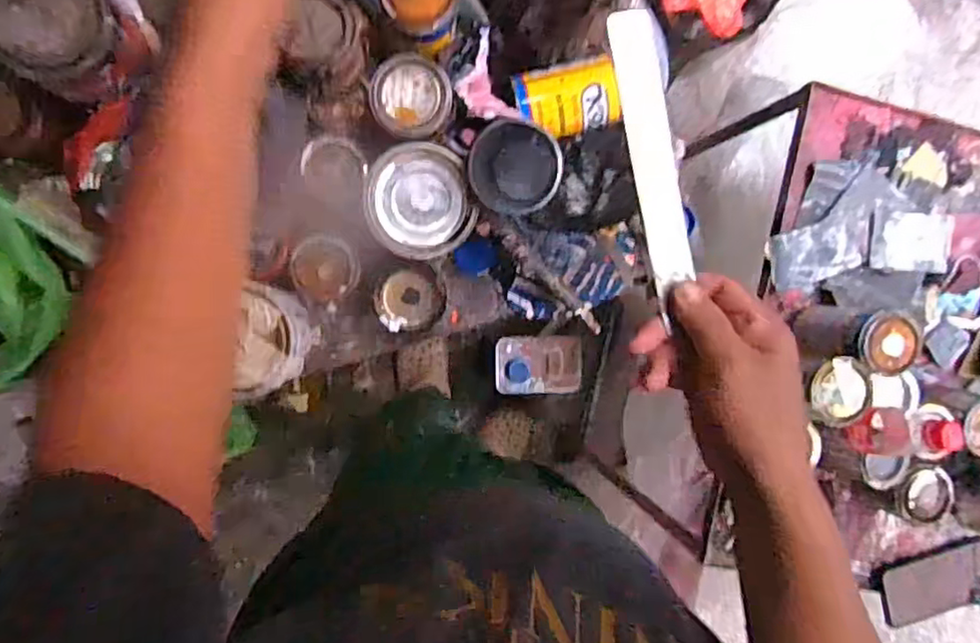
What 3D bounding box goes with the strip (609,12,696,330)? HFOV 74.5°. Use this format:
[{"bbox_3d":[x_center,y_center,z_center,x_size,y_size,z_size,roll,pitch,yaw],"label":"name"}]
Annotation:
[{"bbox_3d":[0.101,-0.101,0.398,0.025,0.008,0.172,-11,97,13],"label":"strip"}]

